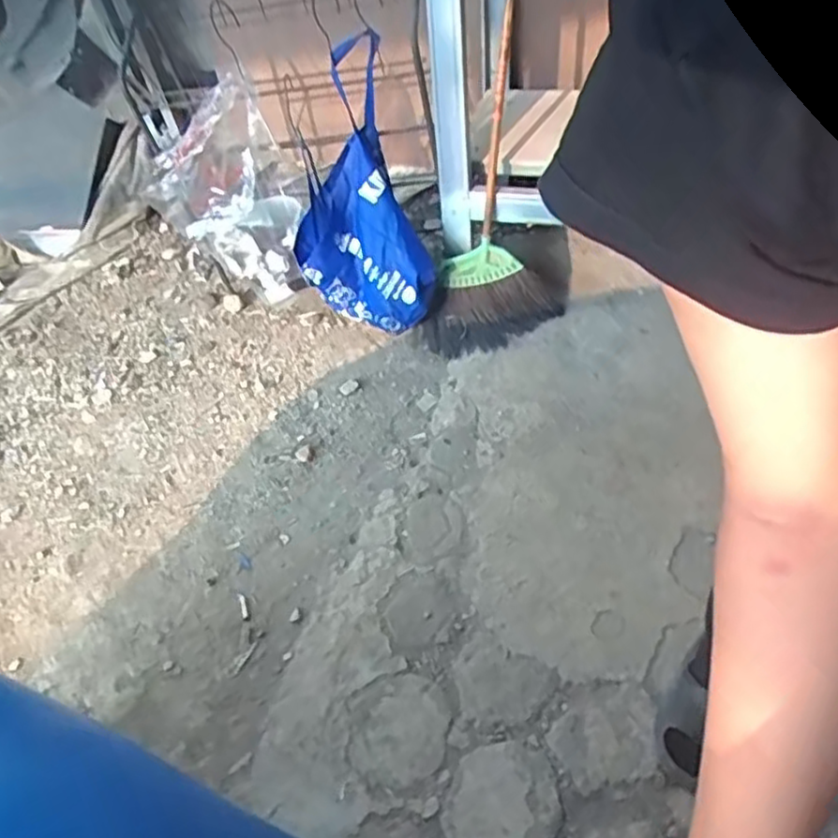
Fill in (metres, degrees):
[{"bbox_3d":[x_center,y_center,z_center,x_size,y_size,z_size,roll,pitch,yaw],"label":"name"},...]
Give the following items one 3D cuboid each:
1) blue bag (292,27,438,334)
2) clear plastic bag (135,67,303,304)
[{"bbox_3d":[-0.143,-0.472,1.621,0.310,0.583,0.232,-14,48,-2],"label":"blue bag"},{"bbox_3d":[-0.457,-0.513,1.716,0.323,0.511,0.138,-15,48,-4],"label":"clear plastic bag"}]

